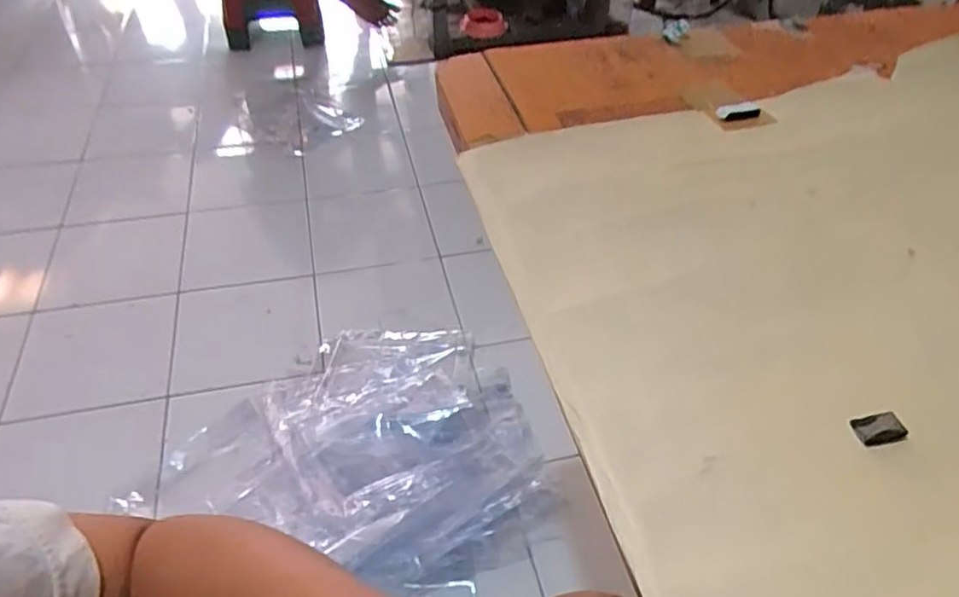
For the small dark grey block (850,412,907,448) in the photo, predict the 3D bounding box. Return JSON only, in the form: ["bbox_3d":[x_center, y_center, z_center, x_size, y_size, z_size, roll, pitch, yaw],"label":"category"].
[{"bbox_3d":[0.193,0.063,0.324,0.024,0.004,0.016,-8,45,-7],"label":"small dark grey block"}]

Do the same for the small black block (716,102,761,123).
[{"bbox_3d":[0.215,-0.153,0.551,0.037,0.010,0.016,-12,45,-11],"label":"small black block"}]

